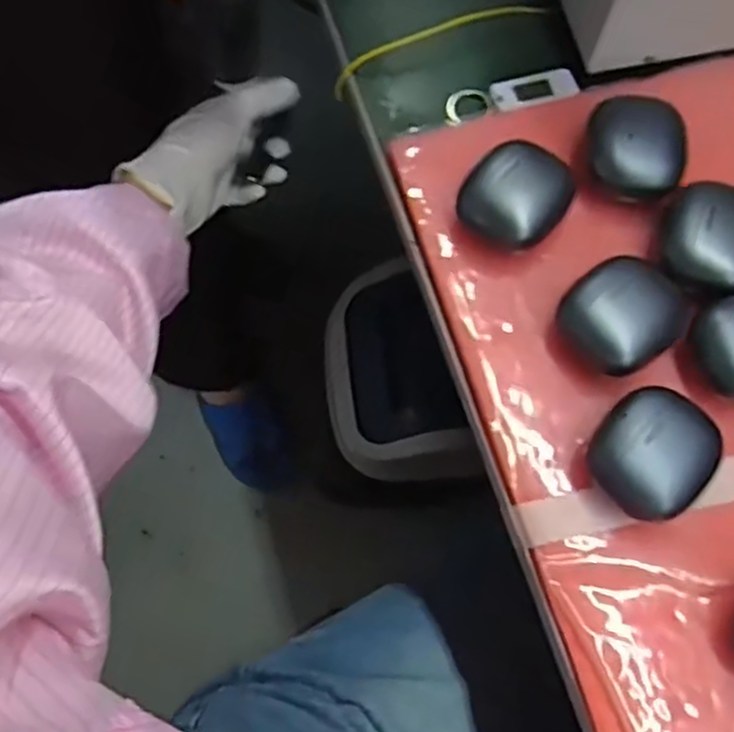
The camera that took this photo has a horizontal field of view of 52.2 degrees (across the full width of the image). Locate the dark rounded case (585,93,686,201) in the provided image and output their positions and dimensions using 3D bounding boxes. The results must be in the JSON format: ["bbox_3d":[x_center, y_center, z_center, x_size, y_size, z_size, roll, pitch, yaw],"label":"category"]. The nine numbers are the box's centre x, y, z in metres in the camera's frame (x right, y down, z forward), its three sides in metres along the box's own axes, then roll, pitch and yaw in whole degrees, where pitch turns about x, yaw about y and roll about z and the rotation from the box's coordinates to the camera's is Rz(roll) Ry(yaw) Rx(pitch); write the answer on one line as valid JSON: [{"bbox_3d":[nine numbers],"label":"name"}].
[{"bbox_3d":[0.136,-0.111,0.380,0.046,0.020,0.050,11,71,2],"label":"dark rounded case"}]

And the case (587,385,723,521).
[{"bbox_3d":[0.126,0.038,0.331,0.048,0.027,0.054,37,74,10],"label":"case"}]

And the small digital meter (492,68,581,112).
[{"bbox_3d":[0.094,-0.154,0.418,0.047,0.007,0.019,-13,72,-6],"label":"small digital meter"}]

